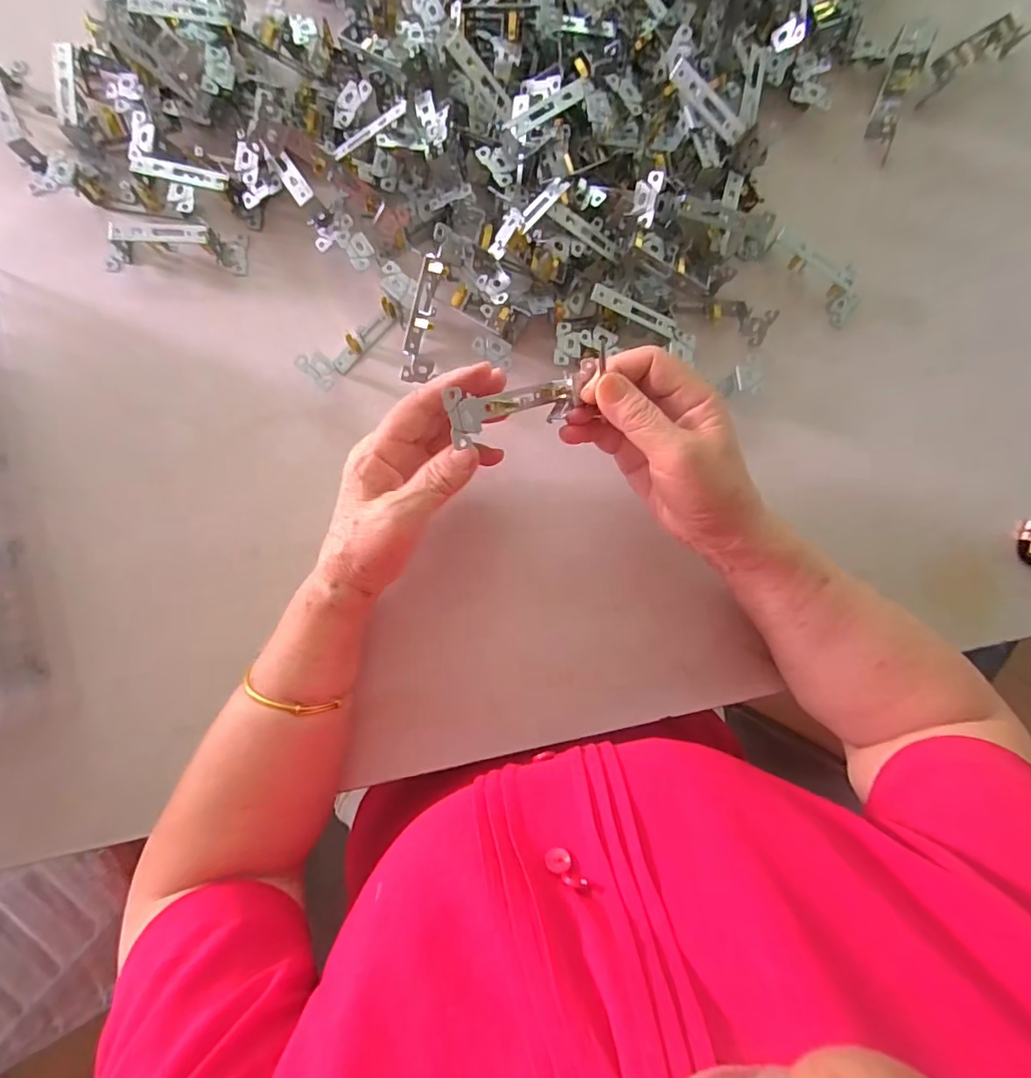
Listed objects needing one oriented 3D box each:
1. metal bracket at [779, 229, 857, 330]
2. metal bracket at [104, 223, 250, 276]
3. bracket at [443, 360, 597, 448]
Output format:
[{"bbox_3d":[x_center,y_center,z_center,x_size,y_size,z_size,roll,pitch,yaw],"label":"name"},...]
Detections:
[{"bbox_3d":[0.241,-0.209,0.390,0.085,0.024,0.026,38,86,-12],"label":"metal bracket"},{"bbox_3d":[-0.259,-0.220,0.371,0.106,0.027,0.028,2,87,-3],"label":"metal bracket"},{"bbox_3d":[0.004,-0.081,0.296,0.100,0.035,0.026,-26,88,-35],"label":"bracket"}]

